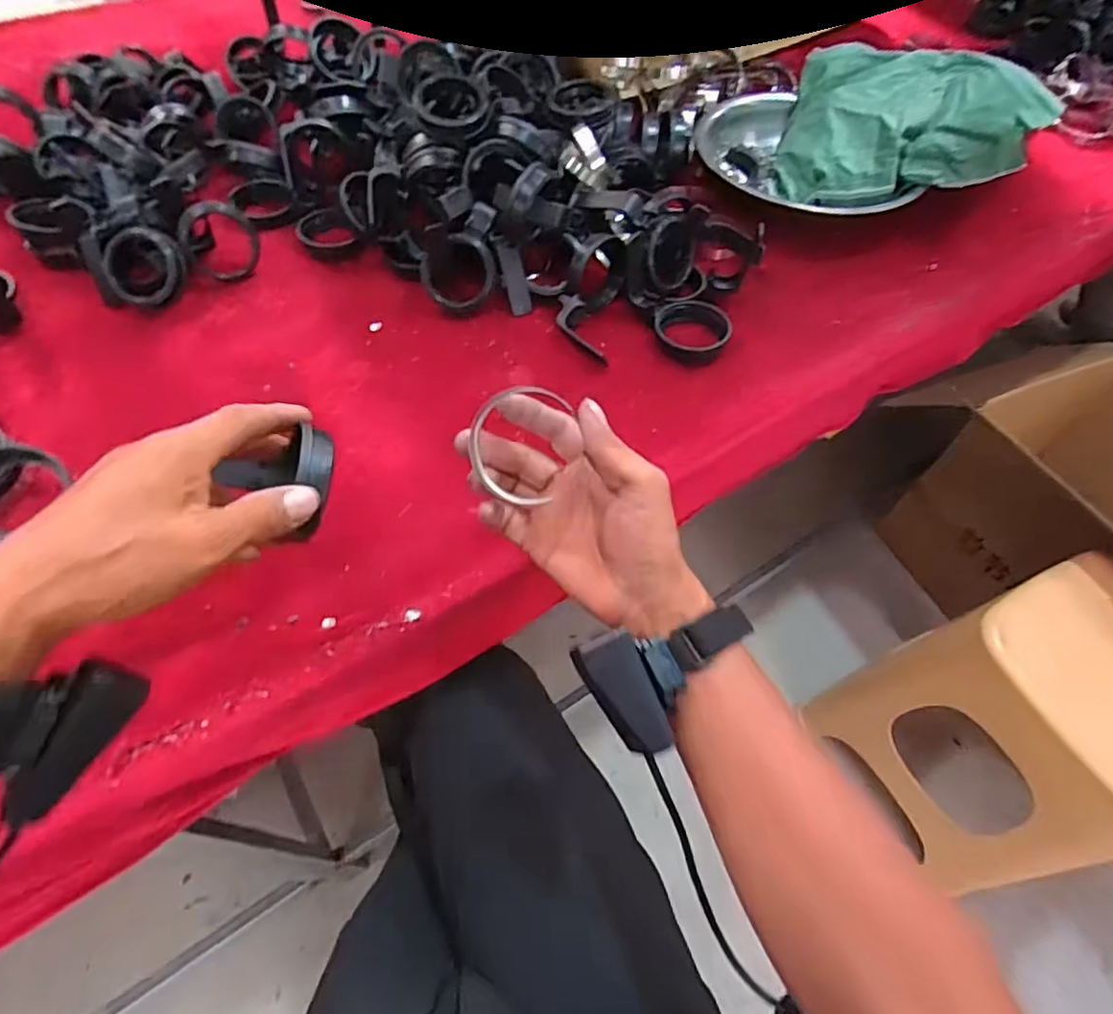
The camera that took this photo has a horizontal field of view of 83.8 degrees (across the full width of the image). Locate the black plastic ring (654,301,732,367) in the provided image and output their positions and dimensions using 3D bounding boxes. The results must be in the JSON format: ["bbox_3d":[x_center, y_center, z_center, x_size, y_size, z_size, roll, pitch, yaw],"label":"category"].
[{"bbox_3d":[0.125,-0.165,0.581,0.070,0.017,0.066,2,58,-2],"label":"black plastic ring"}]

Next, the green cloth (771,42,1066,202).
[{"bbox_3d":[0.378,-0.404,0.669,0.255,0.097,0.203,22,59,10],"label":"green cloth"}]

